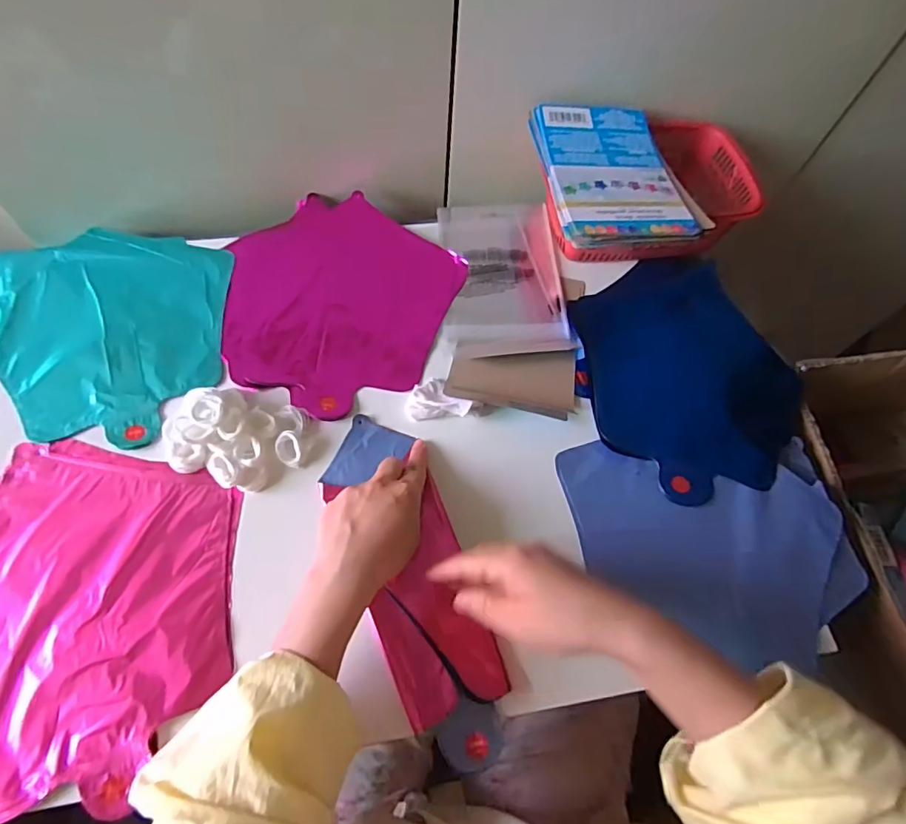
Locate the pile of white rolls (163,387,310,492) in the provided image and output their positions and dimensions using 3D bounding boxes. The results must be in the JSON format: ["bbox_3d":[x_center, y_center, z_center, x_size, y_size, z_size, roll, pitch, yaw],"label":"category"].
[{"bbox_3d":[-0.183,0.017,0.430,0.118,0.036,0.084,16,63,4],"label":"pile of white rolls"}]

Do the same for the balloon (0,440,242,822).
[{"bbox_3d":[-0.271,0.143,0.379,0.219,0.012,0.226,13,63,2],"label":"balloon"}]

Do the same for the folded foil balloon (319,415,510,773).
[{"bbox_3d":[-0.032,0.126,0.409,0.083,0.010,0.268,-17,65,-14],"label":"folded foil balloon"}]

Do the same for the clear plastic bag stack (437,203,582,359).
[{"bbox_3d":[0.051,-0.156,0.552,0.122,0.011,0.221,-2,64,-5],"label":"clear plastic bag stack"}]

